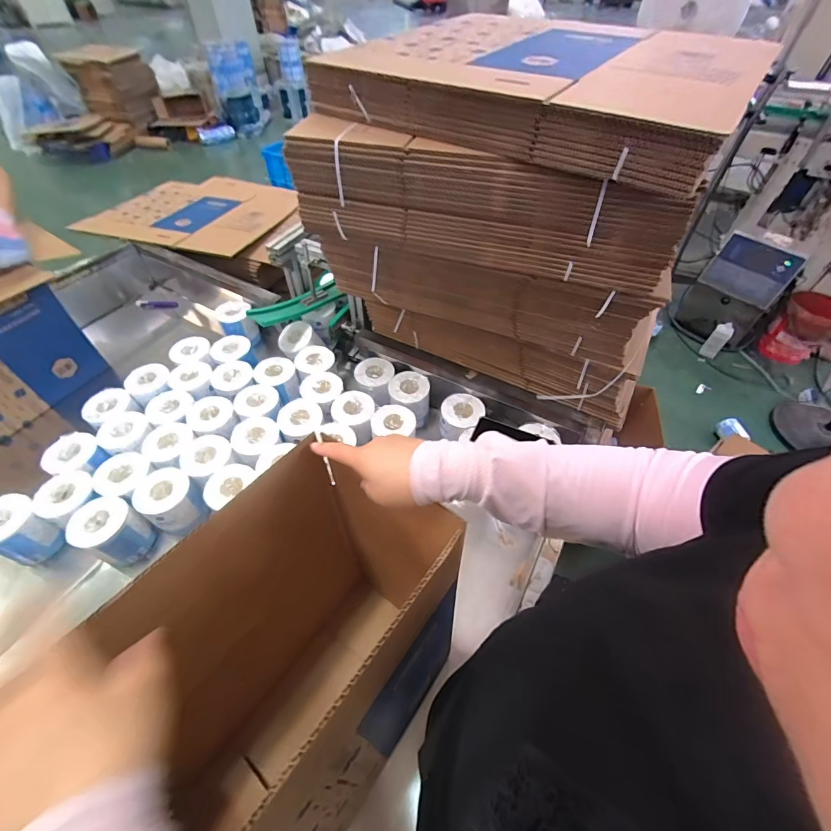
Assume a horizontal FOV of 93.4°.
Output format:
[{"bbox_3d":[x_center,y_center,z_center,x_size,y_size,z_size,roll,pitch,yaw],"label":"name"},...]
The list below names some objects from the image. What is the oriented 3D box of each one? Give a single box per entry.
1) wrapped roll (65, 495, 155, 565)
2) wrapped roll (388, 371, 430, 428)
[{"bbox_3d":[-0.570,0.218,0.741,0.107,0.098,0.098,26,54,18],"label":"wrapped roll"},{"bbox_3d":[-0.017,-0.036,0.932,0.095,0.094,0.103,1,50,-2],"label":"wrapped roll"}]

